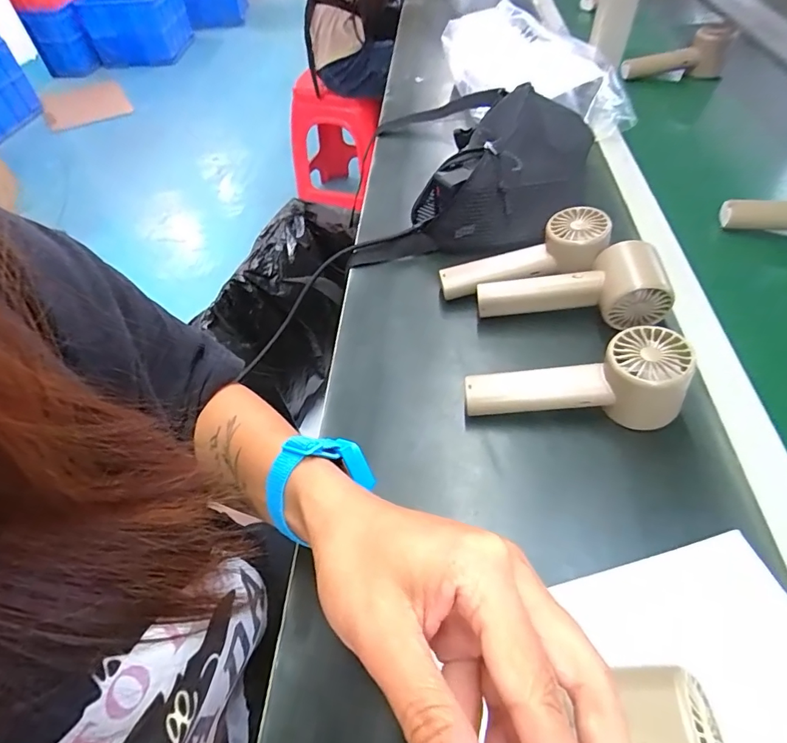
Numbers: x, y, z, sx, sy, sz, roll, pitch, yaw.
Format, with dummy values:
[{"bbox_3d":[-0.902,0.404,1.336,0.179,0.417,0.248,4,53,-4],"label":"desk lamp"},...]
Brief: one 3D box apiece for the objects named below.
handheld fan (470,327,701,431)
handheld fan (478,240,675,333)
[{"bbox_3d":[0.134,0.004,0.346,0.153,0.062,0.055,3,53,6],"label":"handheld fan"},{"bbox_3d":[0.158,-0.077,0.412,0.153,0.061,0.057,10,54,11],"label":"handheld fan"}]

